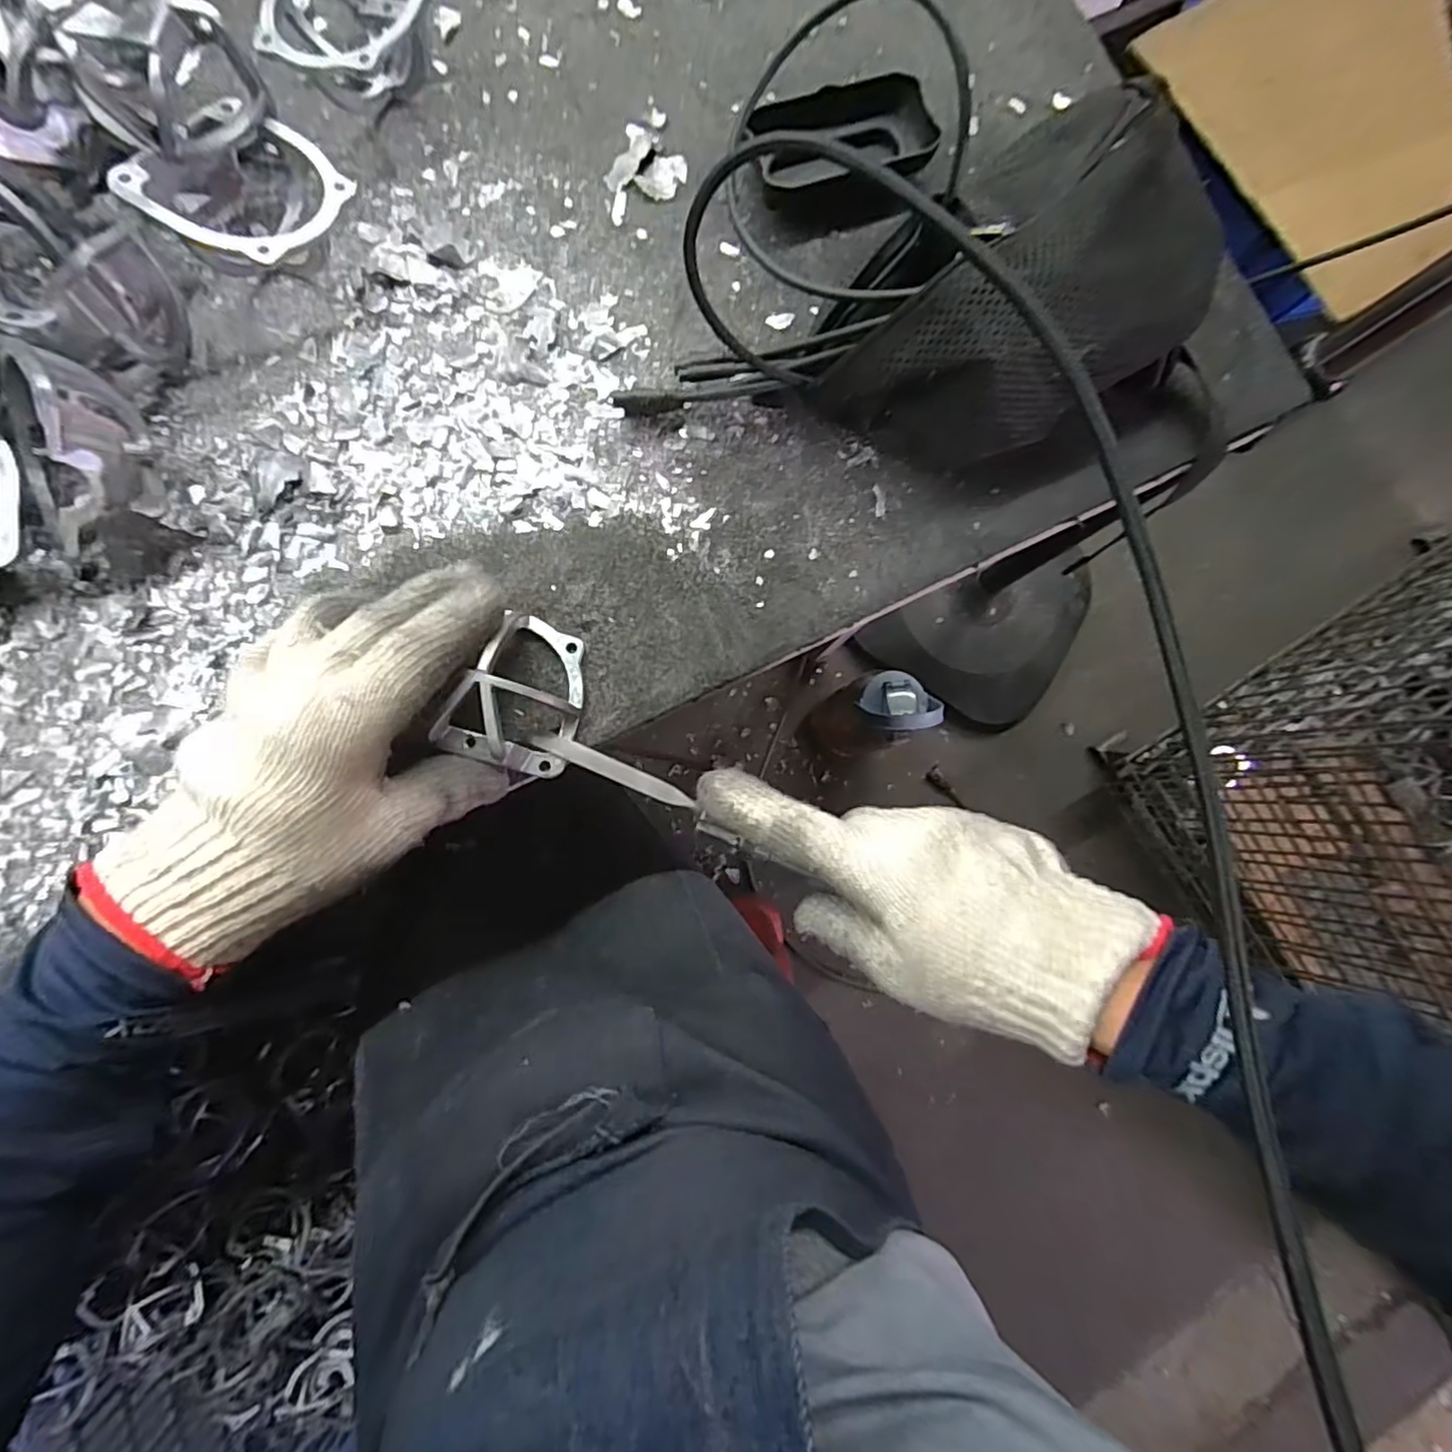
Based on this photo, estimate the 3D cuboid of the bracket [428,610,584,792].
[{"bbox_3d":[-0.096,-0.013,0.315,0.054,0.042,0.078,28,82,-3],"label":"bracket"}]

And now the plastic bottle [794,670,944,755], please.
[{"bbox_3d":[0.212,-0.008,0.970,0.106,0.321,0.113,1,84,-7],"label":"plastic bottle"}]

